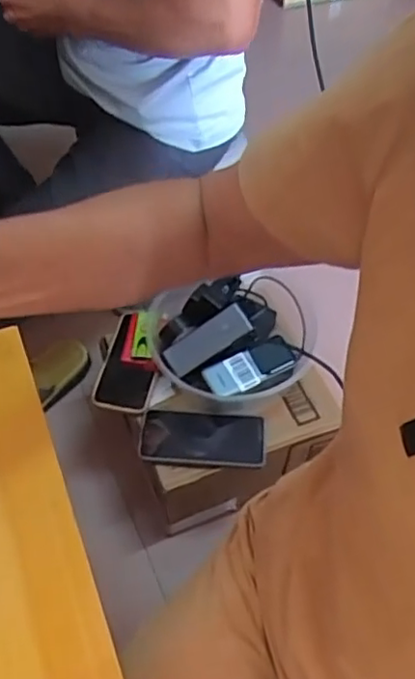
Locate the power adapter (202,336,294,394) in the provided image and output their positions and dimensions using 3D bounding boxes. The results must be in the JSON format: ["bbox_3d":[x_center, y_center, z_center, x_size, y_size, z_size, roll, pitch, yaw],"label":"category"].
[{"bbox_3d":[0.056,0.038,0.855,0.120,0.031,0.051,-21,89,-10],"label":"power adapter"}]

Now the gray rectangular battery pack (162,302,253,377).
[{"bbox_3d":[-0.001,-0.002,0.839,0.125,0.025,0.046,-33,57,6],"label":"gray rectangular battery pack"}]

